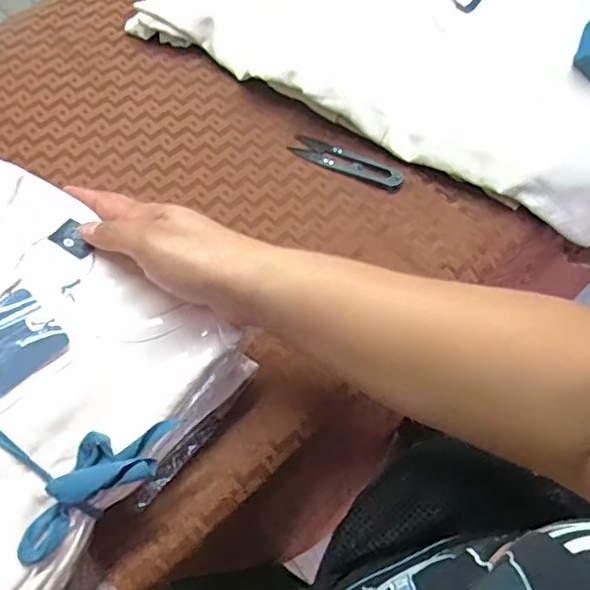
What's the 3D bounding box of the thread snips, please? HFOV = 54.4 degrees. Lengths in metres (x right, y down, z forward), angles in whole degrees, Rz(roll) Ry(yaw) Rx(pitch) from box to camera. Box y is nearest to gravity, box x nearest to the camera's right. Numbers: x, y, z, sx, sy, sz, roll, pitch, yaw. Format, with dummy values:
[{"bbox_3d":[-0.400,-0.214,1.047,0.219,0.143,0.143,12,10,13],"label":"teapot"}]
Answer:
[{"bbox_3d":[0.043,-0.114,0.485,0.101,0.015,0.026,25,66,13],"label":"thread snips"}]

